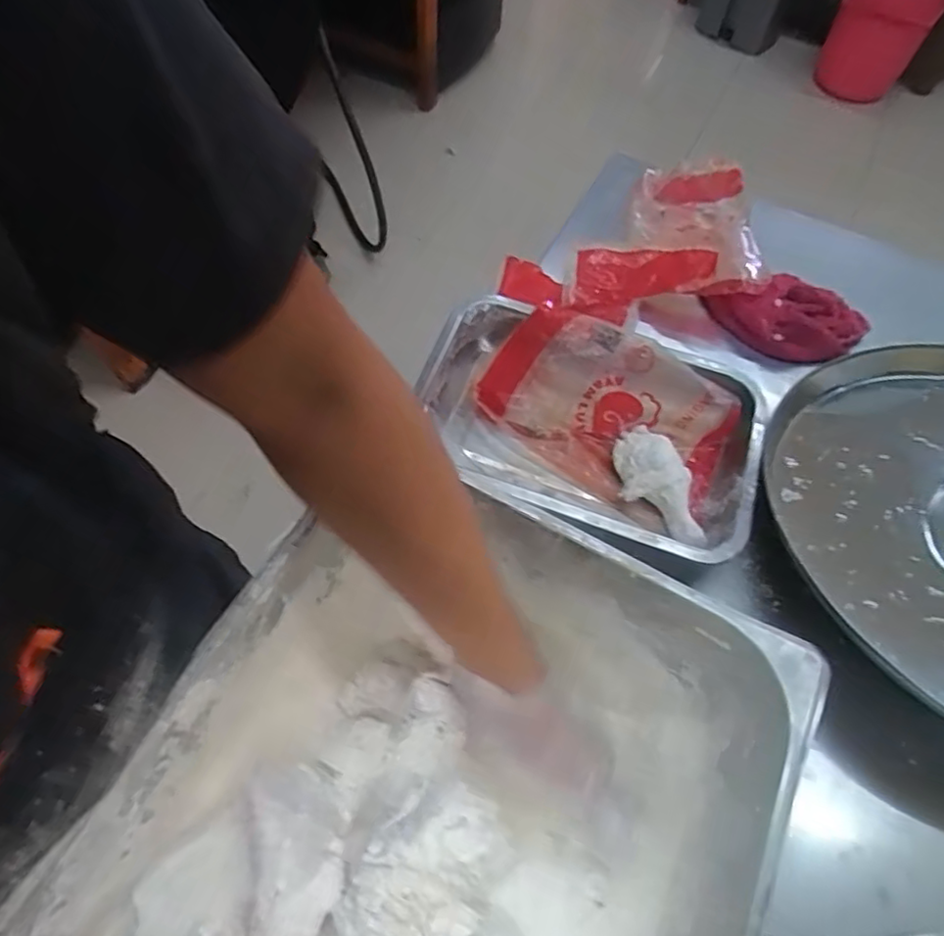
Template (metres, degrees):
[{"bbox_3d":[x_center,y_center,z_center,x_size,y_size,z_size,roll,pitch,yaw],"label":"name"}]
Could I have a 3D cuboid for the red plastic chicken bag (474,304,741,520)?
[{"bbox_3d":[0.123,-0.059,0.598,0.236,0.068,0.134,26,61,12],"label":"red plastic chicken bag"}]

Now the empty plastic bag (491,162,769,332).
[{"bbox_3d":[0.208,-0.235,0.724,0.329,0.055,0.211,-38,68,-23],"label":"empty plastic bag"}]

